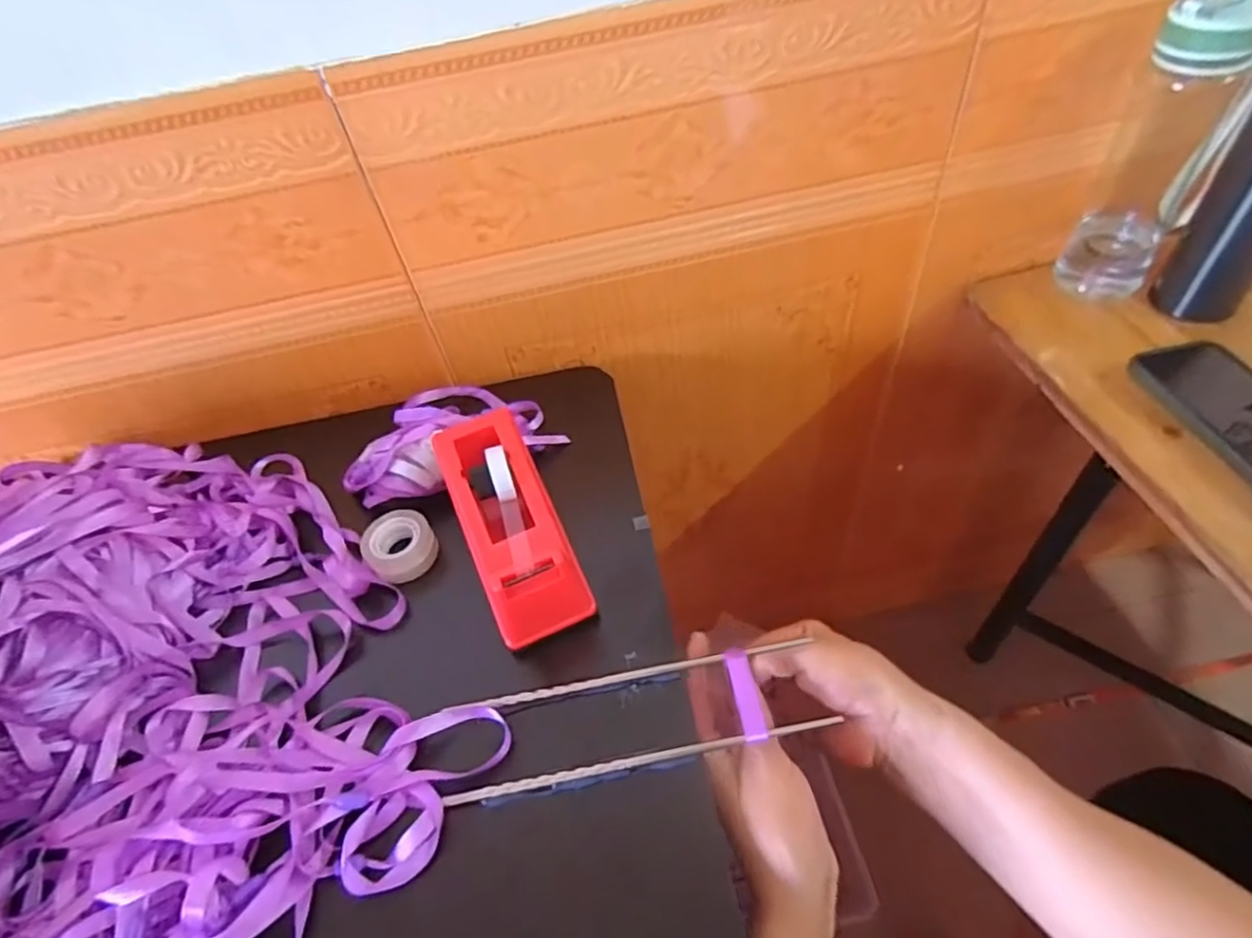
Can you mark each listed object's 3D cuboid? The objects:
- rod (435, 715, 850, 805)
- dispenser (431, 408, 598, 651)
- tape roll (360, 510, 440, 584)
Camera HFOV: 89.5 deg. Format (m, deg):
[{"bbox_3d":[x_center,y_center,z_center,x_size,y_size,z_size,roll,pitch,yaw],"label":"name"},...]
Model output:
[{"bbox_3d":[0.008,0.161,0.348,0.213,0.008,0.006,-10,54,-3],"label":"rod"},{"bbox_3d":[-0.077,0.033,0.418,0.061,0.062,0.157,-22,50,-10],"label":"dispenser"},{"bbox_3d":[-0.161,0.055,0.450,0.046,0.023,0.047,-5,50,5],"label":"tape roll"}]

